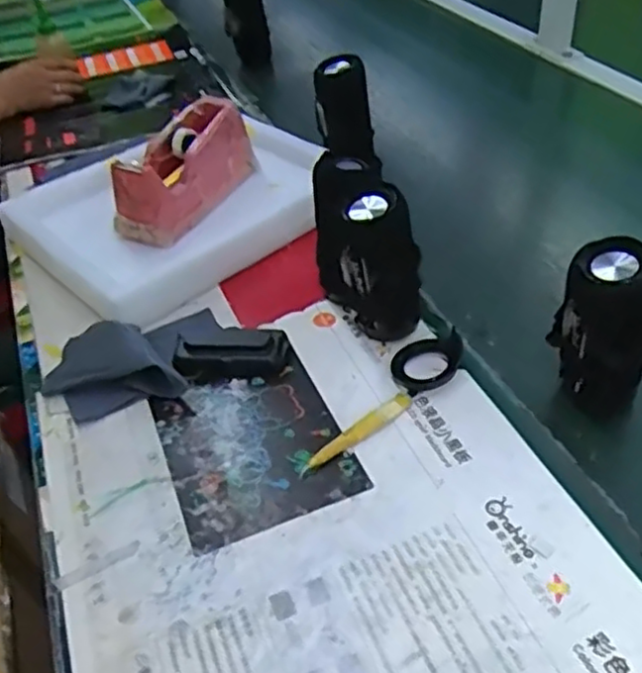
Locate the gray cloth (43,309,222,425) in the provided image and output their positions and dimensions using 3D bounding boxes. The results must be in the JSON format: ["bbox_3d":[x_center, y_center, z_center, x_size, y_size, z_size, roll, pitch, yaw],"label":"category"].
[{"bbox_3d":[-0.180,0.013,0.666,0.166,0.035,0.108,-16,42,-12],"label":"gray cloth"}]

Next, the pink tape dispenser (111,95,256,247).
[{"bbox_3d":[-0.166,-0.198,0.841,0.074,0.097,0.199,17,46,24],"label":"pink tape dispenser"}]

